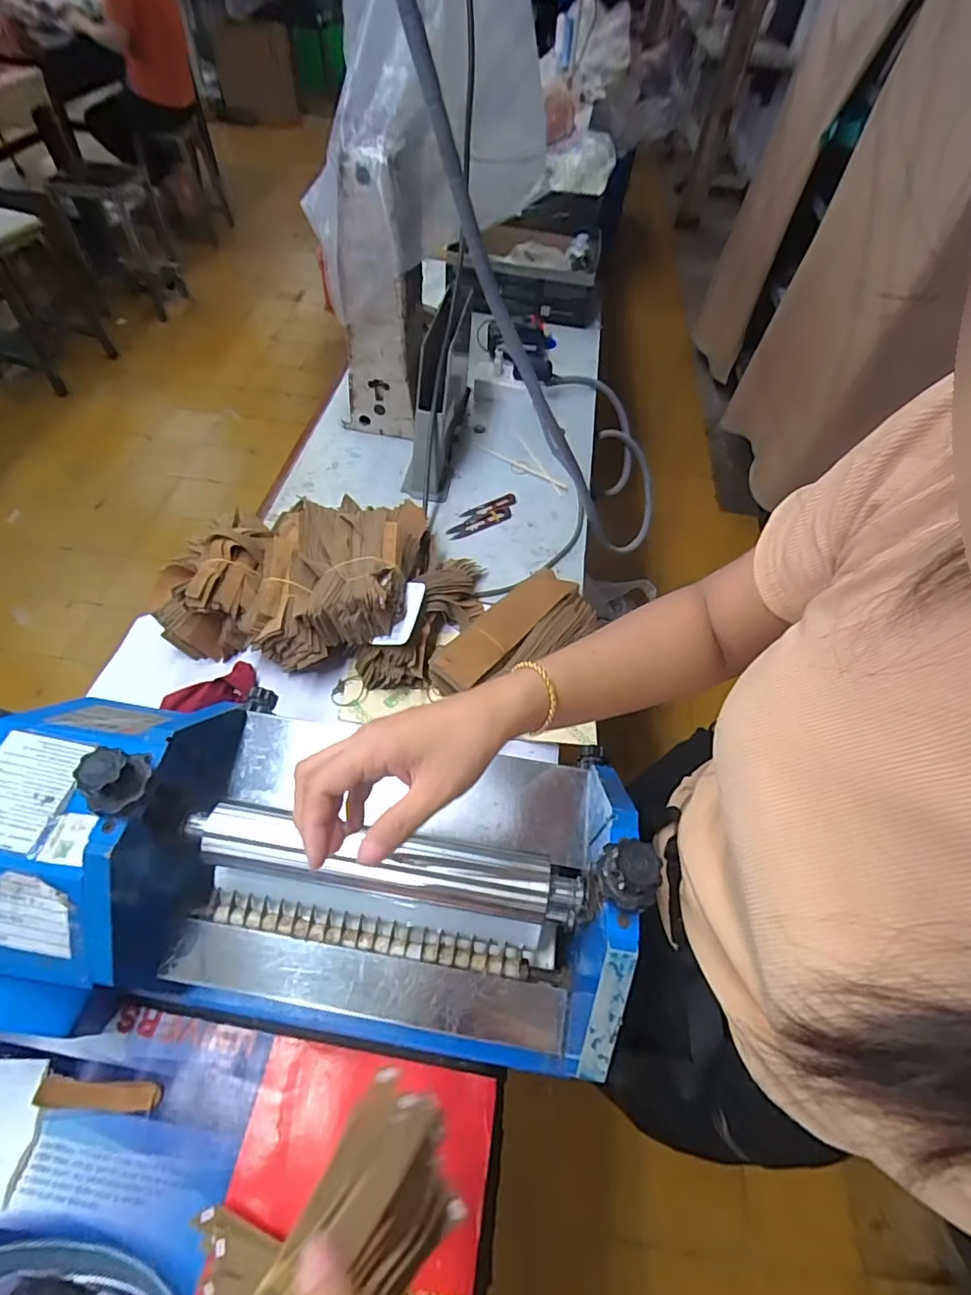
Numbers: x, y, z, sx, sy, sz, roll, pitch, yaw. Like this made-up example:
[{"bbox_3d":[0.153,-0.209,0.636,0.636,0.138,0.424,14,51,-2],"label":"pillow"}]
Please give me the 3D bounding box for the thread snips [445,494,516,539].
[{"bbox_3d":[-0.005,-0.213,0.894,0.141,0.004,0.052,-27,62,-21],"label":"thread snips"}]

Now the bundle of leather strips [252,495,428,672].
[{"bbox_3d":[-0.191,-0.125,0.720,0.200,0.082,0.299,7,56,-1],"label":"bundle of leather strips"}]

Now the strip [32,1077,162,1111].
[{"bbox_3d":[-0.323,0.374,0.463,0.097,0.007,0.019,5,56,-2],"label":"strip"}]

